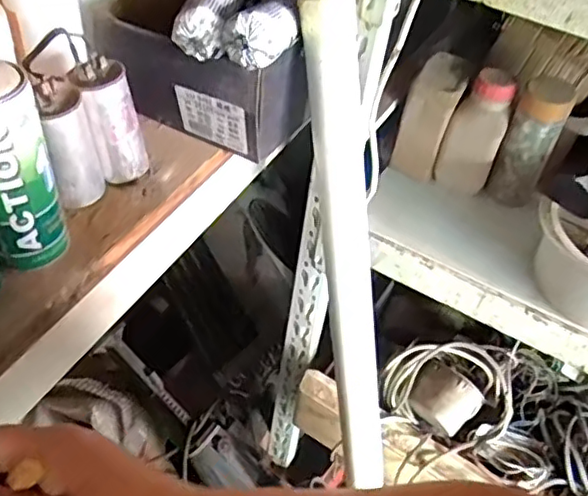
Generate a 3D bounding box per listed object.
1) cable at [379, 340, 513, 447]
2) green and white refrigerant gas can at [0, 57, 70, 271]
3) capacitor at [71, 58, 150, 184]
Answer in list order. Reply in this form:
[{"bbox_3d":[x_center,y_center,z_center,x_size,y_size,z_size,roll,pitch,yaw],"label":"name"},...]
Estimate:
[{"bbox_3d":[0.222,0.186,0.888,0.176,0.111,0.092,21,46,13],"label":"cable"},{"bbox_3d":[-0.213,-0.064,0.469,0.061,0.165,0.057,4,45,-4],"label":"green and white refrigerant gas can"},{"bbox_3d":[-0.166,-0.115,0.570,0.050,0.108,0.041,-30,56,-31],"label":"capacitor"}]

